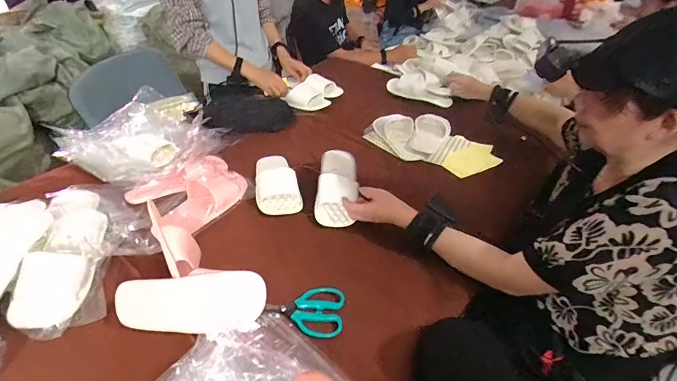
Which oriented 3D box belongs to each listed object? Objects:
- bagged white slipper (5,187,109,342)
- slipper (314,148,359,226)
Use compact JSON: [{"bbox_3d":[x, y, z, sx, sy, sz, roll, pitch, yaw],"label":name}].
[{"bbox_3d":[-0.502,0.113,0.663,0.129,0.072,0.324,-13,41,-18],"label":"bagged white slipper"},{"bbox_3d":[-0.003,-0.016,0.825,0.094,0.063,0.217,5,50,6],"label":"slipper"}]

